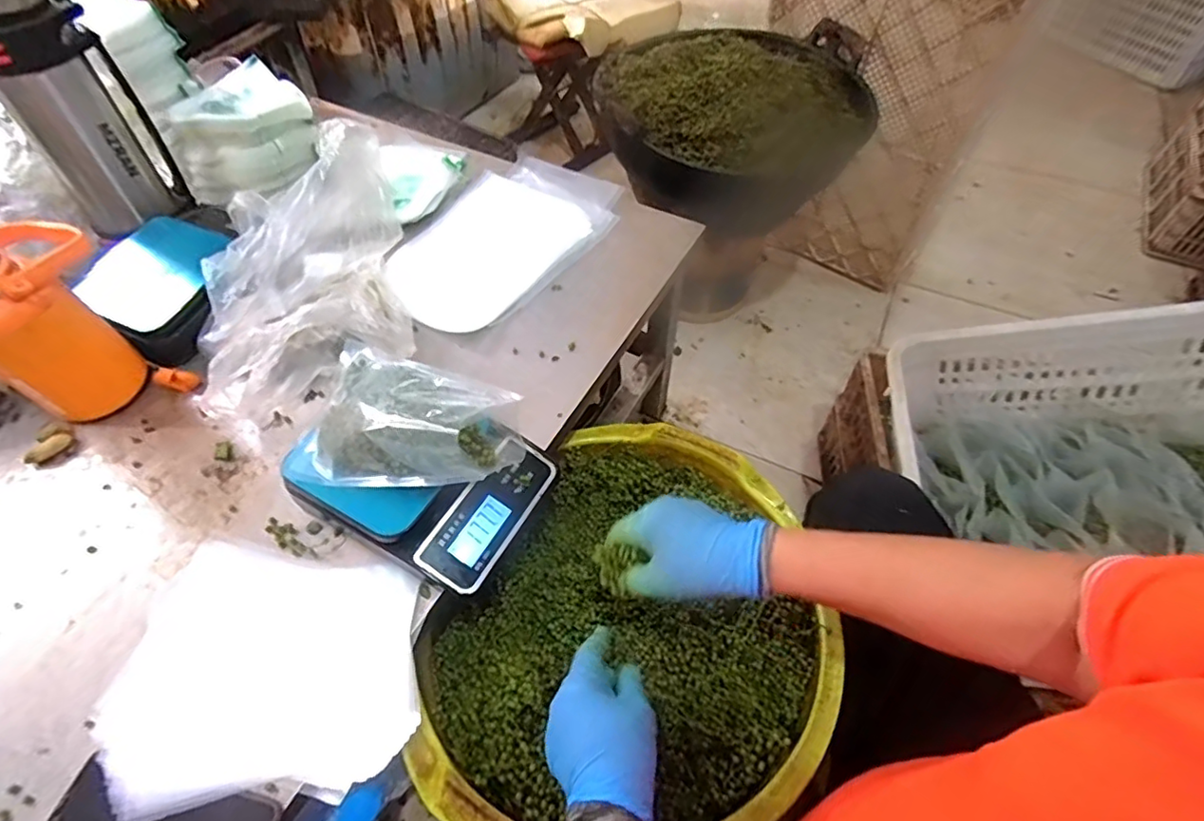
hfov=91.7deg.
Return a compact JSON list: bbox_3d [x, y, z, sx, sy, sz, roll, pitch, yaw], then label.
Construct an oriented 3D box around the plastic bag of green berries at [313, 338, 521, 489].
[{"bbox_3d":[-0.166,0.004,0.496,0.170,0.085,0.115,15,56,11],"label":"plastic bag of green berries"}]

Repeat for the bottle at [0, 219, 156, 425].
[{"bbox_3d":[-0.545,-0.103,0.562,0.124,0.217,0.129,31,60,21],"label":"bottle"}]

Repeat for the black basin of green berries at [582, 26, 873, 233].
[{"bbox_3d":[0.225,-0.508,1.021,0.450,0.184,0.418,0,54,0],"label":"black basin of green berries"}]

